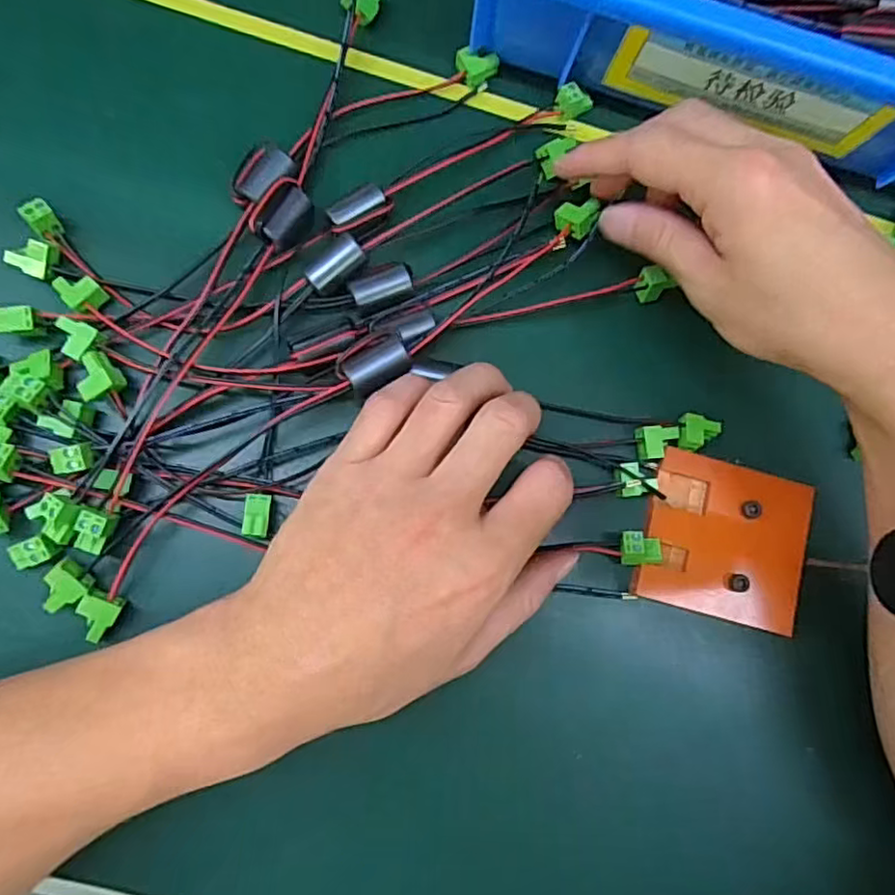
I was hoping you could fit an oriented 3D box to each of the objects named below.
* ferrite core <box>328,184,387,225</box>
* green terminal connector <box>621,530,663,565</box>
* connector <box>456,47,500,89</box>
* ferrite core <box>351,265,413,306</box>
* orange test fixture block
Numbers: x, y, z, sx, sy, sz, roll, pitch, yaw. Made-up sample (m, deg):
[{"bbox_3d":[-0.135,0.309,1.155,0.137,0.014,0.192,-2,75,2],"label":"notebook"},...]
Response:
[{"bbox_3d":[-0.043,-0.113,0.300,0.028,0.009,0.011,-30,86,-9],"label":"ferrite core"},{"bbox_3d":[0.087,0.045,0.290,0.018,0.014,0.015,-1,82,-5],"label":"green terminal connector"},{"bbox_3d":[0.014,-0.192,0.324,0.021,0.010,0.014,13,81,-3],"label":"connector"},{"bbox_3d":[-0.030,-0.074,0.297,0.029,0.011,0.012,-23,85,-8],"label":"ferrite core"},{"bbox_3d":[0.130,0.043,0.299,0.075,0.010,0.071,16,81,-3],"label":"orange test fixture block"}]

